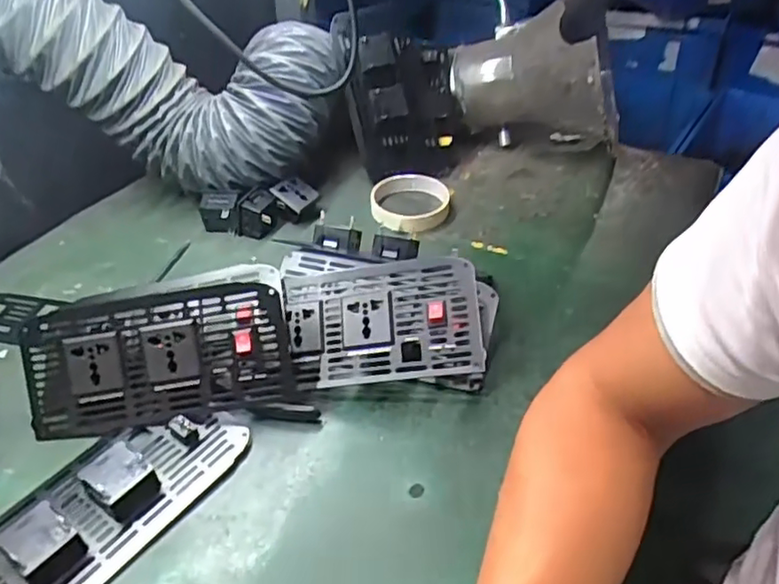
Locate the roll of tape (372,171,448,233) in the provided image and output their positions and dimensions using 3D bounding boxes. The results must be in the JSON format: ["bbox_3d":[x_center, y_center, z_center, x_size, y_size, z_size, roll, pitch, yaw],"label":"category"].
[{"bbox_3d":[0.021,-0.098,0.694,0.081,0.021,0.090,-3,39,-3],"label":"roll of tape"}]

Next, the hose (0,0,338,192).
[{"bbox_3d":[-0.218,-0.214,0.662,0.310,0.163,0.135,14,37,-19],"label":"hose"}]

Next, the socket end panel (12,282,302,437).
[{"bbox_3d":[-0.170,0.046,0.473,0.186,0.095,0.020,-9,4,-1],"label":"socket end panel"}]

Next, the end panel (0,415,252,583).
[{"bbox_3d":[-0.187,0.130,0.423,0.092,0.031,0.179,27,46,30],"label":"end panel"}]

